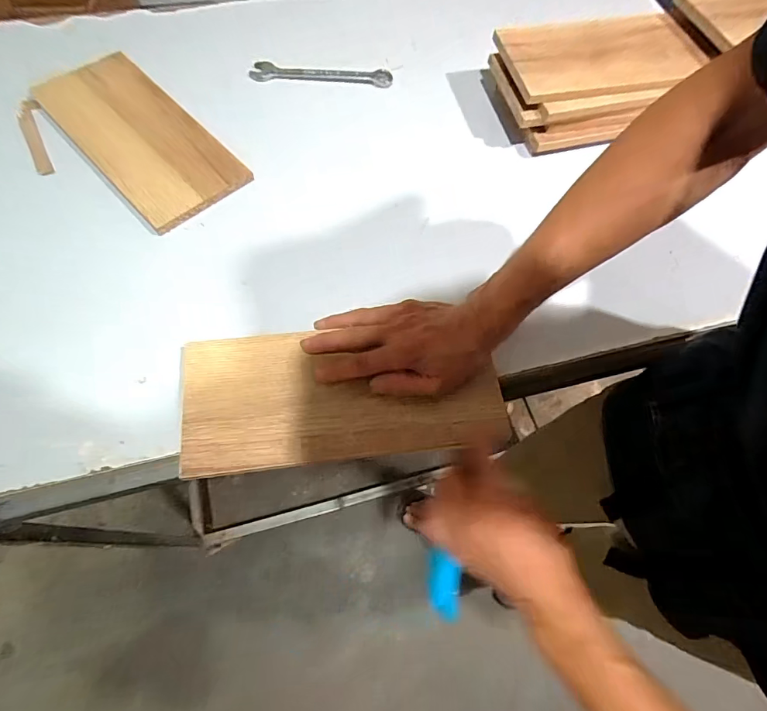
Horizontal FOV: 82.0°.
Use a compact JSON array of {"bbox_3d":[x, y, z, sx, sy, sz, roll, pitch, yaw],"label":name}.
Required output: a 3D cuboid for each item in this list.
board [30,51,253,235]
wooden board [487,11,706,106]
[{"bbox_3d":[-0.306,-0.277,0.548,0.125,0.013,0.294,-40,73,-19],"label":"board"},{"bbox_3d":[0.287,-0.398,0.576,0.272,0.014,0.149,-10,66,-8],"label":"wooden board"}]

